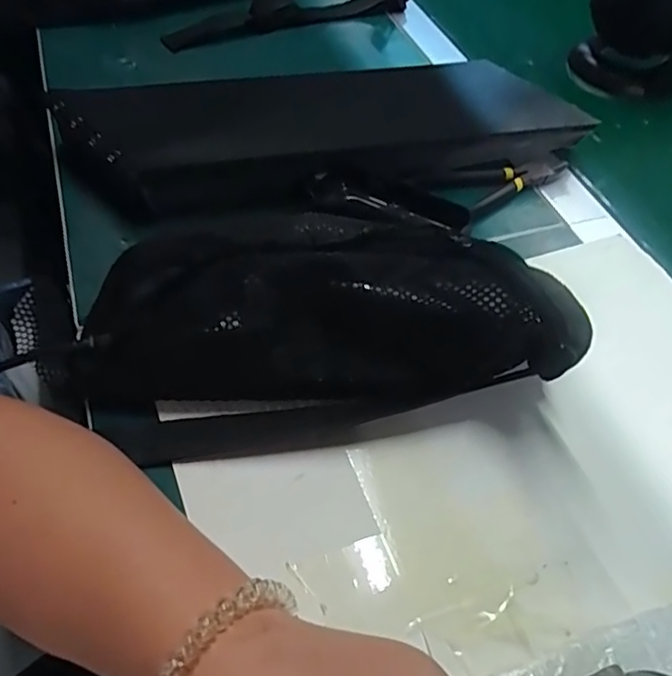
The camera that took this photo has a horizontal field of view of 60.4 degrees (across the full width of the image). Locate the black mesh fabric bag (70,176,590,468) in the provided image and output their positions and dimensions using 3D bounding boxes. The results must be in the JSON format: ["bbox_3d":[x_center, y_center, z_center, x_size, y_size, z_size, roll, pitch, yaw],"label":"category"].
[{"bbox_3d":[-0.008,-0.010,0.308,0.260,0.080,0.101,-7,54,-10],"label":"black mesh fabric bag"}]

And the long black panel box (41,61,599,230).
[{"bbox_3d":[-0.003,-0.161,0.441,0.387,0.049,0.136,-13,56,-15],"label":"long black panel box"}]

